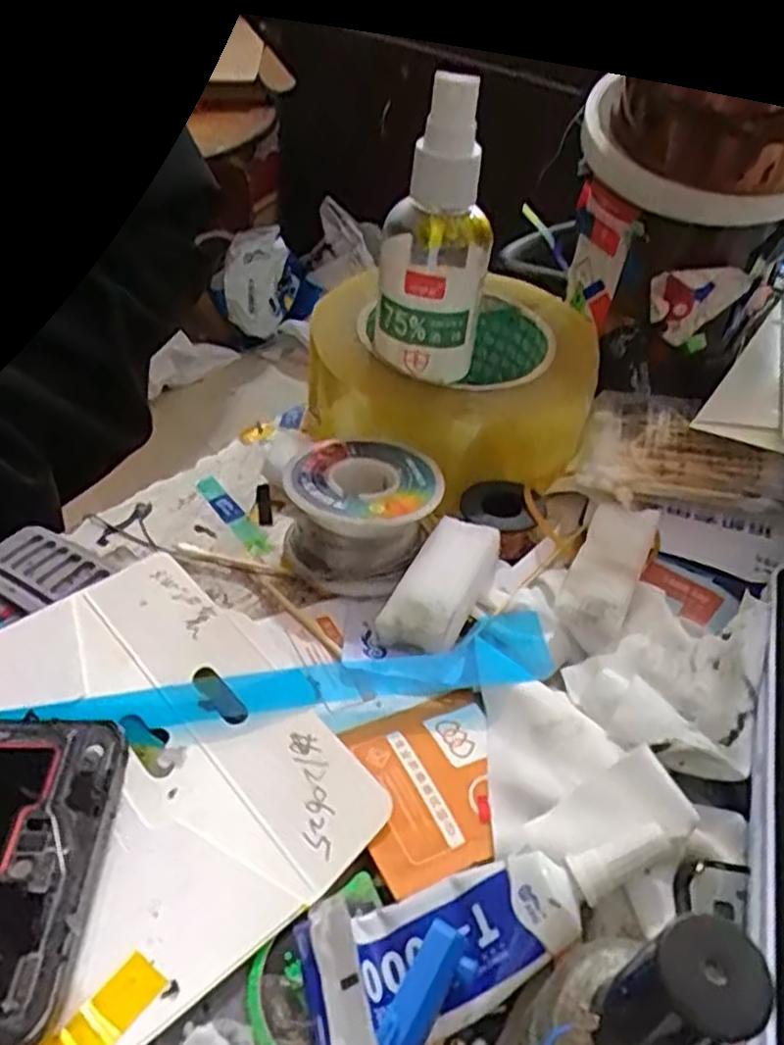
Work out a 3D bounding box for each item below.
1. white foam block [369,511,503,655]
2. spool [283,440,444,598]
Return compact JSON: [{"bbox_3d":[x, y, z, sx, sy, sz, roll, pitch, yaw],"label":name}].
[{"bbox_3d":[0.017,0.020,0.248,0.023,0.016,0.054,22,45,16],"label":"white foam block"},{"bbox_3d":[-0.010,-0.005,0.266,0.047,0.029,0.051,3,43,-3],"label":"spool"}]

